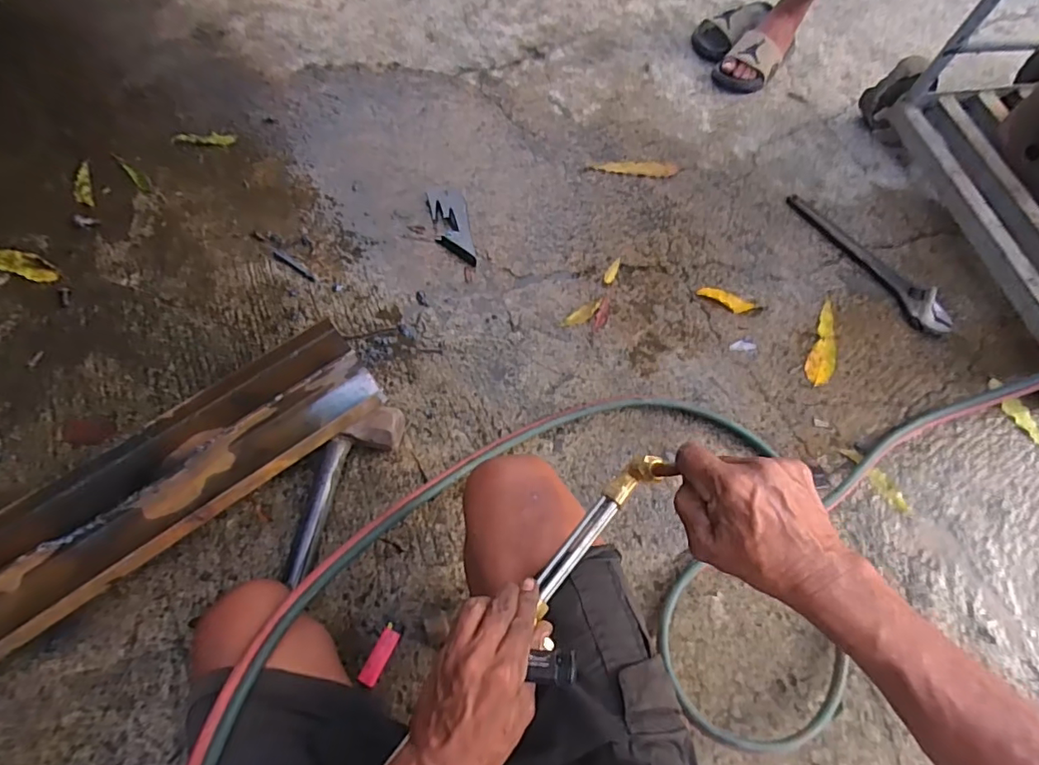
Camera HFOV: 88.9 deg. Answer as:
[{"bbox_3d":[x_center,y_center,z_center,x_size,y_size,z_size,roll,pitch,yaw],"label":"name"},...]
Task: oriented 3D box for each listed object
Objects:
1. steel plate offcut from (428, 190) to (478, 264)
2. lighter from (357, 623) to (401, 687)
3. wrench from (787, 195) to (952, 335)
[{"bbox_3d":[-0.124,-0.291,0.989,0.069,0.022,0.178,-11,69,-7],"label":"steel plate offcut"},{"bbox_3d":[-0.179,0.348,0.677,0.025,0.014,0.072,24,68,7],"label":"lighter"},{"bbox_3d":[0.672,-0.244,1.019,0.082,0.035,0.385,-31,72,-16],"label":"wrench"}]

